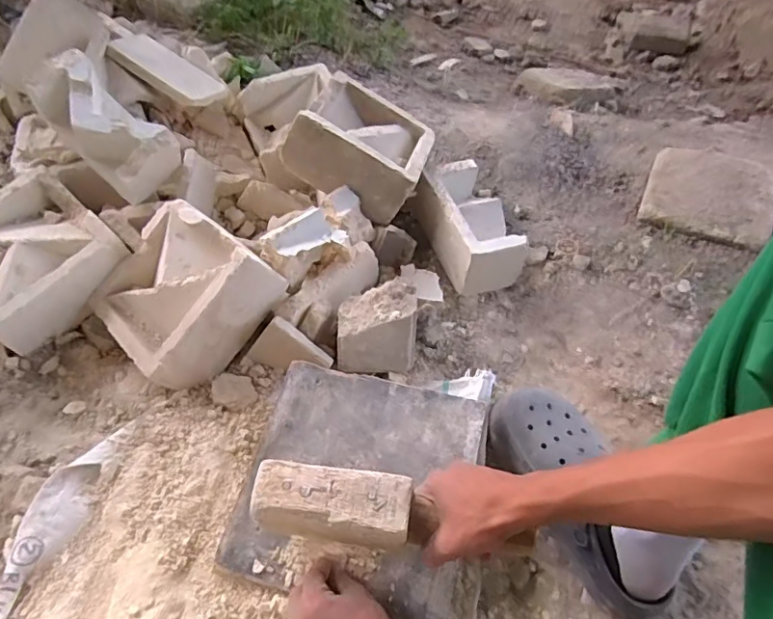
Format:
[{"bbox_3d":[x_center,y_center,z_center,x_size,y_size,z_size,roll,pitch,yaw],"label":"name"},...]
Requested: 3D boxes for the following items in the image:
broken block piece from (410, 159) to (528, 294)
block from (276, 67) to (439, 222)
[{"bbox_3d":[0.138,-0.145,0.880,0.120,0.090,0.206,-14,56,-13],"label":"broken block piece"},{"bbox_3d":[-0.041,-0.272,0.897,0.207,0.111,0.197,25,41,-10],"label":"block"}]

